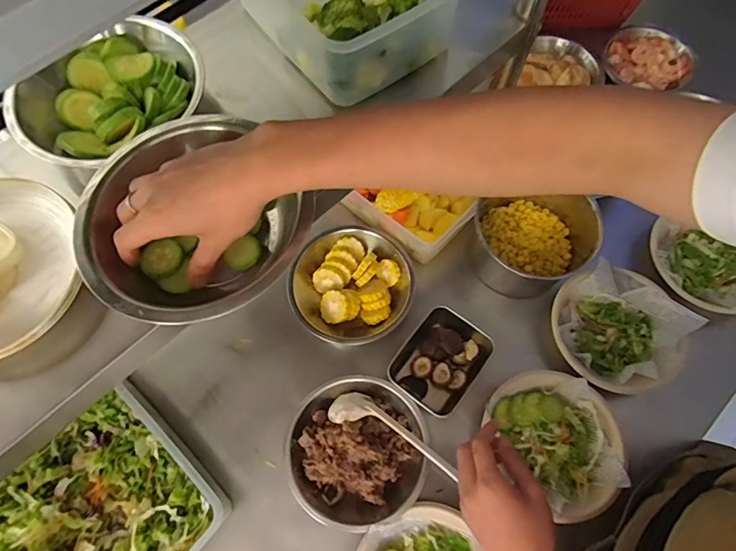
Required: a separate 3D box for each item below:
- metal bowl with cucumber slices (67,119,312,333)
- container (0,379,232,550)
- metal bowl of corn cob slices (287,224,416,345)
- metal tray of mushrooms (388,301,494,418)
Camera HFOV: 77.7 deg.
[{"bbox_3d":[-0.157,-0.045,0.415,0.179,0.067,0.168,0,68,1],"label":"metal bowl with cucumber slices"},{"bbox_3d":[-0.338,0.297,0.566,0.263,0.115,0.249,38,74,15],"label":"container"},{"bbox_3d":[-0.028,0.017,0.726,0.192,0.054,0.185,0,68,1],"label":"metal bowl of corn cob slices"},{"bbox_3d":[0.107,0.129,0.679,0.113,0.064,0.141,34,73,13],"label":"metal tray of mushrooms"}]

